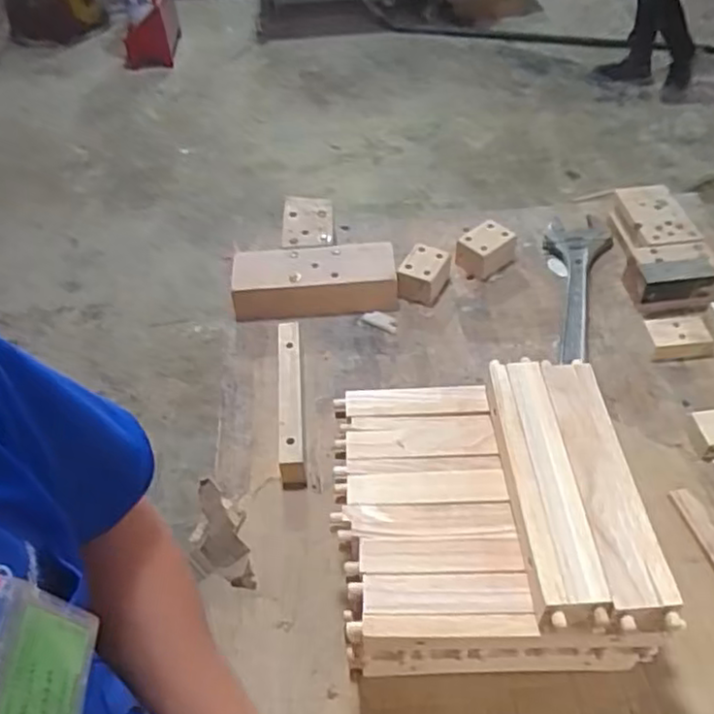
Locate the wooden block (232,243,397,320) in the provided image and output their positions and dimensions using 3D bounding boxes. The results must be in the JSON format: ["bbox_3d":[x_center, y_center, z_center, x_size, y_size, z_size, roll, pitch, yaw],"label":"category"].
[{"bbox_3d":[-0.061,-0.113,0.990,0.231,0.058,0.091,-4,47,0],"label":"wooden block"}]

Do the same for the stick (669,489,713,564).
[{"bbox_3d":[0.374,0.195,0.720,0.027,0.006,0.125,-13,48,-8],"label":"stick"}]

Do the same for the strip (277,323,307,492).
[{"bbox_3d":[-0.080,0.052,0.845,0.030,0.043,0.231,-5,47,-1],"label":"strip"}]

